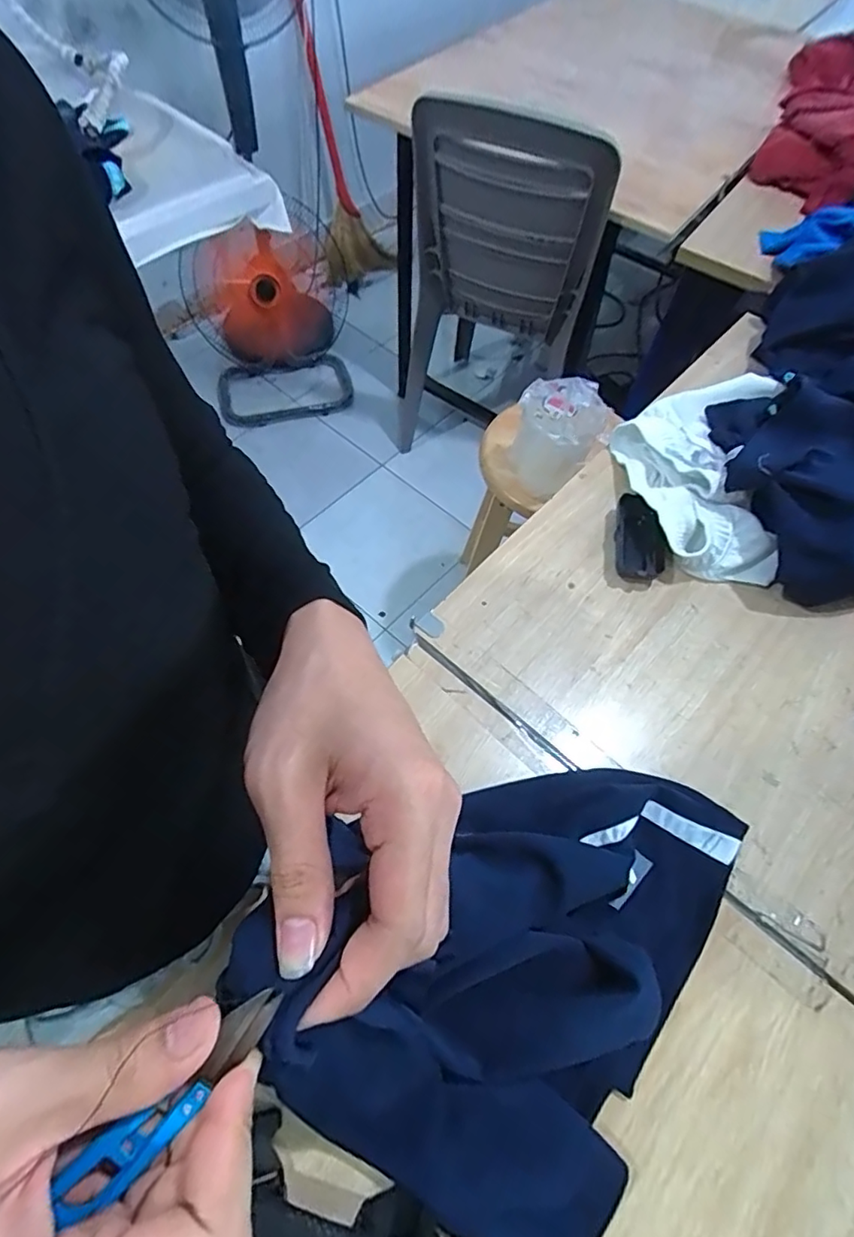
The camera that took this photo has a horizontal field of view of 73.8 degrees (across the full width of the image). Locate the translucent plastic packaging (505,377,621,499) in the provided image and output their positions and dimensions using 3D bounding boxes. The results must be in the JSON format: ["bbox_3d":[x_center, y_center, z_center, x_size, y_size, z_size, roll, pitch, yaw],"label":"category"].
[{"bbox_3d":[0.201,-0.277,0.886,0.134,0.158,0.120,33,65,14],"label":"translucent plastic packaging"}]

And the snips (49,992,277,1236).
[{"bbox_3d":[-0.087,0.165,0.196,0.098,0.017,0.018,-46,72,-1],"label":"snips"}]

